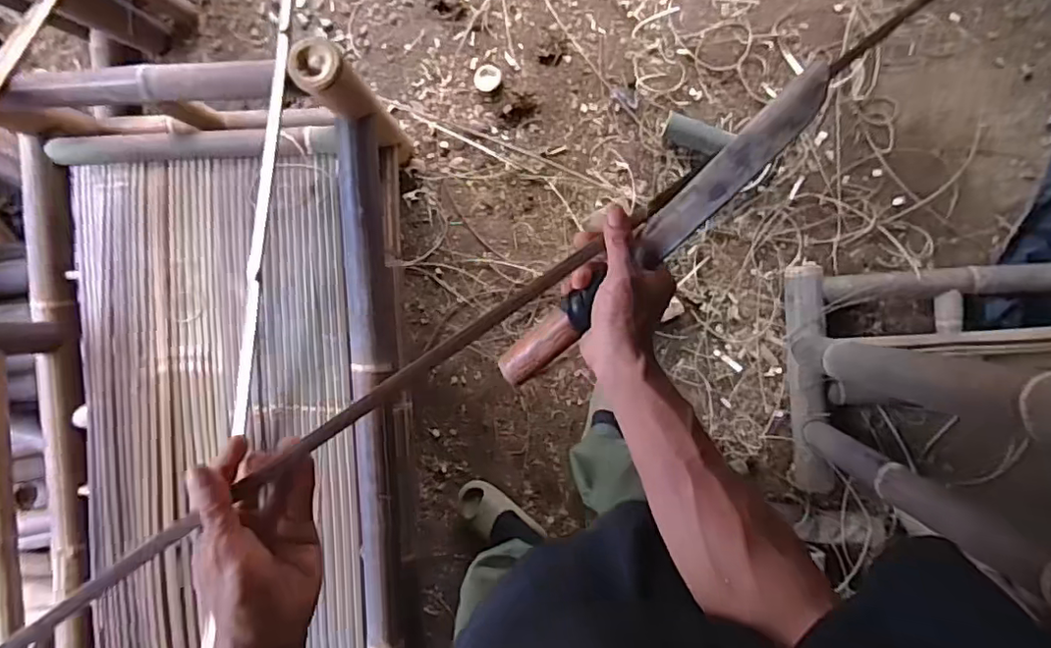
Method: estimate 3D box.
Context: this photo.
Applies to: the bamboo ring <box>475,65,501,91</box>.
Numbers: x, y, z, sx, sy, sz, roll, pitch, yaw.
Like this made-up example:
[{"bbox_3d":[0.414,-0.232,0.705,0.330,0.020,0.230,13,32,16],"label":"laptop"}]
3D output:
[{"bbox_3d":[-0.087,-0.564,1.349,0.062,0.024,0.062,0,93,5],"label":"bamboo ring"}]

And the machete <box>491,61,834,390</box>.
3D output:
[{"bbox_3d":[0.101,-0.064,0.476,0.338,0.028,0.032,-44,90,16],"label":"machete"}]

